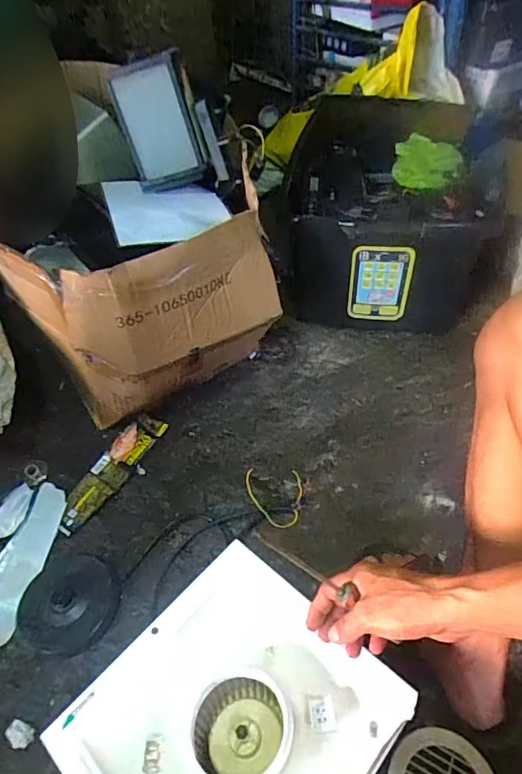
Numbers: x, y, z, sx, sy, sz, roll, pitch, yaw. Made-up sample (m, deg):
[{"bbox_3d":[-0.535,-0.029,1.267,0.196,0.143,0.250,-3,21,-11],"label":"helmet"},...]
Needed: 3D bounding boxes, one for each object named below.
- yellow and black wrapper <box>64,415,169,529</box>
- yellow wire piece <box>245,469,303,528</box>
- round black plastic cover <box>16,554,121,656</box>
[{"bbox_3d":[-0.268,0.143,0.896,0.059,0.026,0.251,16,51,21],"label":"yellow and black wrapper"},{"bbox_3d":[0.019,0.183,0.827,0.098,0.020,0.103,4,47,10],"label":"yellow wire piece"},{"bbox_3d":[-0.292,0.324,0.735,0.148,0.015,0.140,-4,46,4],"label":"round black plastic cover"}]

